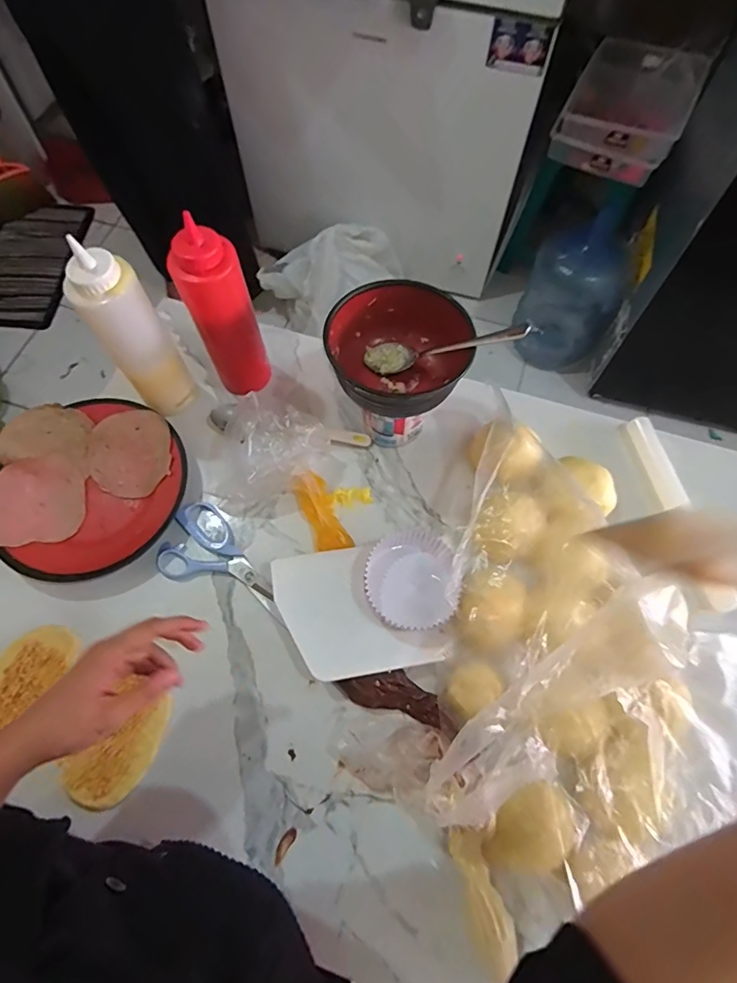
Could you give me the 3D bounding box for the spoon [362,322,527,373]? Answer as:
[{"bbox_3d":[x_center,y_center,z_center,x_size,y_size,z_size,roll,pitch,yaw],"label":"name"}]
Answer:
[{"bbox_3d":[0.070,-0.143,0.494,0.176,0.021,0.040,2,60,42],"label":"spoon"}]

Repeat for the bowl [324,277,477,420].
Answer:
[{"bbox_3d":[0.030,-0.142,0.514,0.131,0.065,0.142,0,67,1],"label":"bowl"}]

